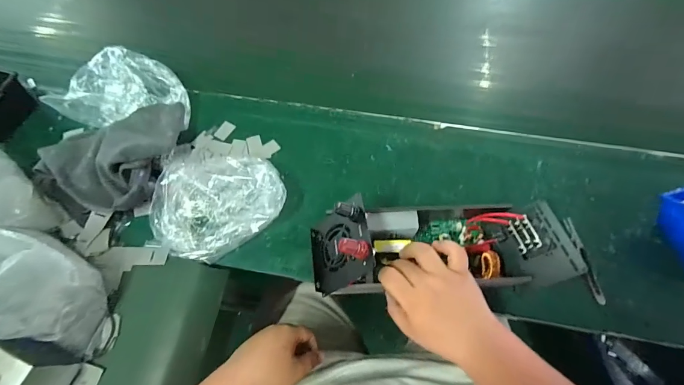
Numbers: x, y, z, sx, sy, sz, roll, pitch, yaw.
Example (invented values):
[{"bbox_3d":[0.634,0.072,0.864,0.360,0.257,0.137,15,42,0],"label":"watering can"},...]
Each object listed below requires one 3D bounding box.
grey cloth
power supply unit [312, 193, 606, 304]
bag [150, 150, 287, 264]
[{"bbox_3d":[-0.335,-0.045,0.506,0.196,0.062,0.156,-11,66,-4],"label":"grey cloth"},{"bbox_3d":[0.120,0.061,0.428,0.305,0.100,0.107,0,65,-7],"label":"power supply unit"},{"bbox_3d":[-0.173,0.011,0.489,0.186,0.052,0.167,6,66,4],"label":"bag"}]

